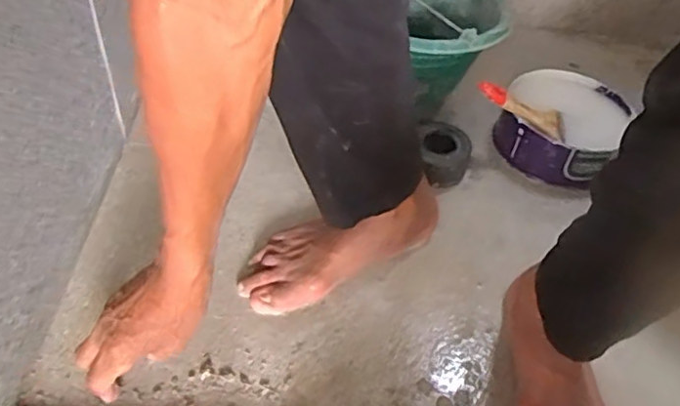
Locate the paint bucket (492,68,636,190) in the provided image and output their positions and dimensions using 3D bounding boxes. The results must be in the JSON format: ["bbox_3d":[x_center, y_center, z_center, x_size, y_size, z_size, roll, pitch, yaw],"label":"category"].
[{"bbox_3d":[0.302,-0.108,0.801,0.159,0.067,0.174,26,48,18],"label":"paint bucket"}]

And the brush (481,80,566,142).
[{"bbox_3d":[0.237,-0.123,0.754,0.131,0.017,0.042,25,44,-11],"label":"brush"}]

